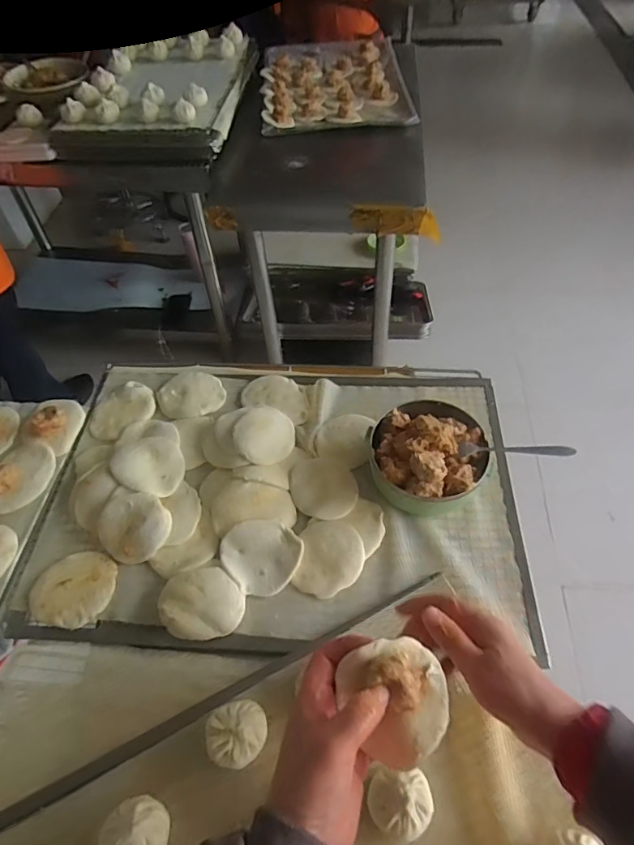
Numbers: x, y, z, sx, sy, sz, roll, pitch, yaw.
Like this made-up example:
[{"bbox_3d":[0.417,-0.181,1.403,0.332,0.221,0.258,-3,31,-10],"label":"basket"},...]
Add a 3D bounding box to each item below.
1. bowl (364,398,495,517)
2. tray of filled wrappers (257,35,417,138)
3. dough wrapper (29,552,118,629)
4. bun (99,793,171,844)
[{"bbox_3d":[0.140,0.037,0.644,0.137,0.087,0.140,-1,53,1],"label":"bowl"},{"bbox_3d":[0.048,-1.004,1.495,0.398,0.033,0.663,-3,53,0],"label":"tray of filled wrappers"},{"bbox_3d":[-0.287,0.192,0.598,0.095,0.016,0.083,7,53,7],"label":"dough wrapper"},{"bbox_3d":[-0.153,0.347,0.435,0.053,0.037,0.051,-1,53,1],"label":"bun"}]

